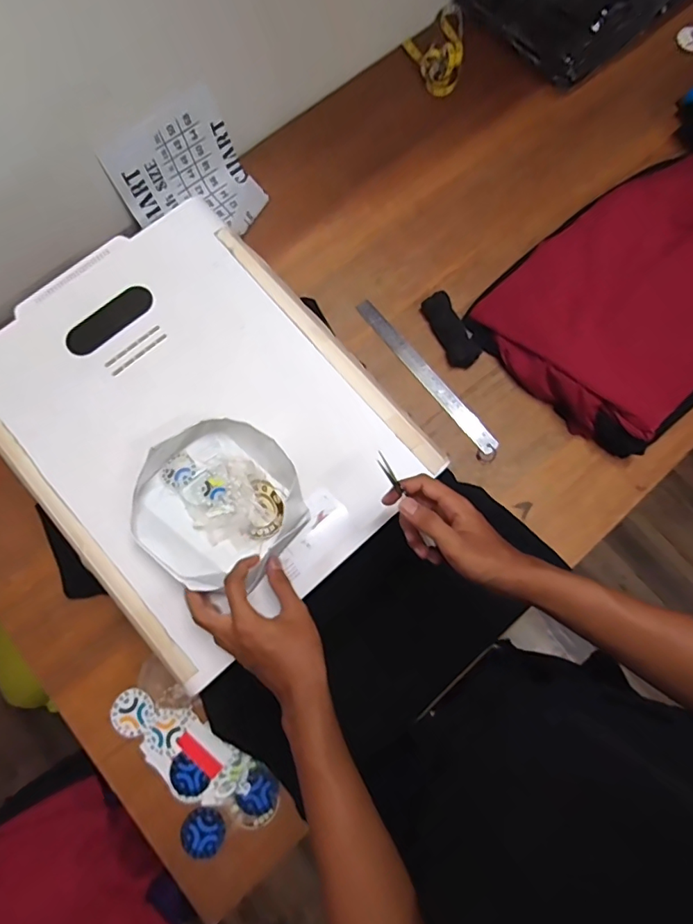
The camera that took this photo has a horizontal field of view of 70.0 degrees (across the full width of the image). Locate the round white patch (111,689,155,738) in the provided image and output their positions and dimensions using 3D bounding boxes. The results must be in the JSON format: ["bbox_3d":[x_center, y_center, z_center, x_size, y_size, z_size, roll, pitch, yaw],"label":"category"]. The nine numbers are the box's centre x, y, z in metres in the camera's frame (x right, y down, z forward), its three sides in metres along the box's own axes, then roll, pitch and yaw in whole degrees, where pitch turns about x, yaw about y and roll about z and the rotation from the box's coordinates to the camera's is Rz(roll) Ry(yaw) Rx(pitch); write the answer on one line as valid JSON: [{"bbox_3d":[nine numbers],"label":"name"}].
[{"bbox_3d":[-0.293,0.343,0.678,0.053,0.009,0.057,0,75,2],"label":"round white patch"}]

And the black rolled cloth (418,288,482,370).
[{"bbox_3d":[0.169,-0.214,0.800,0.049,0.021,0.130,-27,76,-5],"label":"black rolled cloth"}]

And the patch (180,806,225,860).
[{"bbox_3d":[-0.187,0.483,0.642,0.053,0.007,0.055,0,75,2],"label":"patch"}]

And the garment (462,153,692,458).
[{"bbox_3d":[0.486,-0.273,0.787,0.509,0.054,0.350,-39,78,-8],"label":"garment"}]

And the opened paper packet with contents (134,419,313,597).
[{"bbox_3d":[-0.141,0.046,0.560,0.170,0.046,0.172,37,79,10],"label":"opened paper packet with contents"}]

